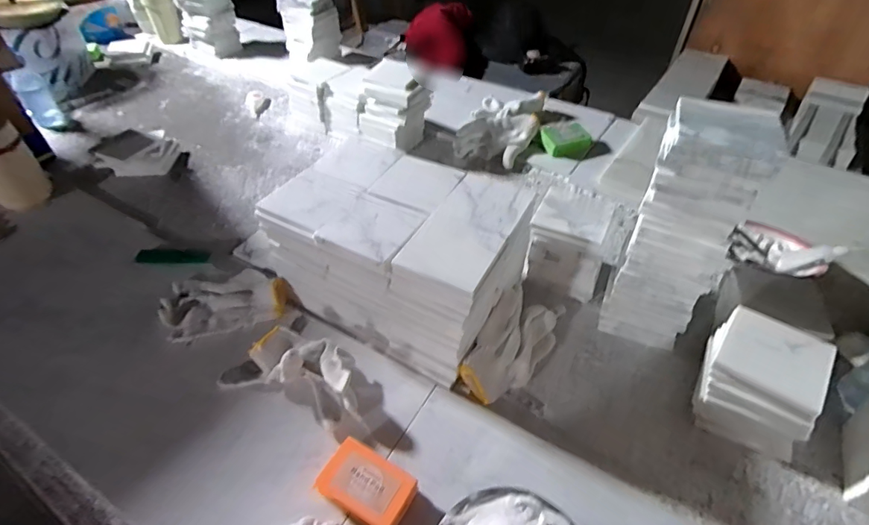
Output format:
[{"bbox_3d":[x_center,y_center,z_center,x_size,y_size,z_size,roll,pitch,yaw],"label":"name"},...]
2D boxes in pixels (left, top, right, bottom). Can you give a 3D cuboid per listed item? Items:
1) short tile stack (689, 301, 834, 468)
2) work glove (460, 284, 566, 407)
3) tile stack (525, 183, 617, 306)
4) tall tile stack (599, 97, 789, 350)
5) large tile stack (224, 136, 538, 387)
[{"bbox_3d":[0.377,0.143,0.546,0.120,0.111,0.105,31,52,25],"label":"short tile stack"},{"bbox_3d":[0.108,0.106,0.629,0.096,0.030,0.186,45,57,-3],"label":"work glove"},{"bbox_3d":[0.206,-0.029,0.708,0.107,0.117,0.107,19,48,16],"label":"tile stack"},{"bbox_3d":[0.305,-0.033,0.586,0.116,0.298,0.114,25,50,20],"label":"tall tile stack"},{"bbox_3d":[-0.046,-0.016,0.653,0.302,0.173,0.217,24,50,19],"label":"large tile stack"}]

